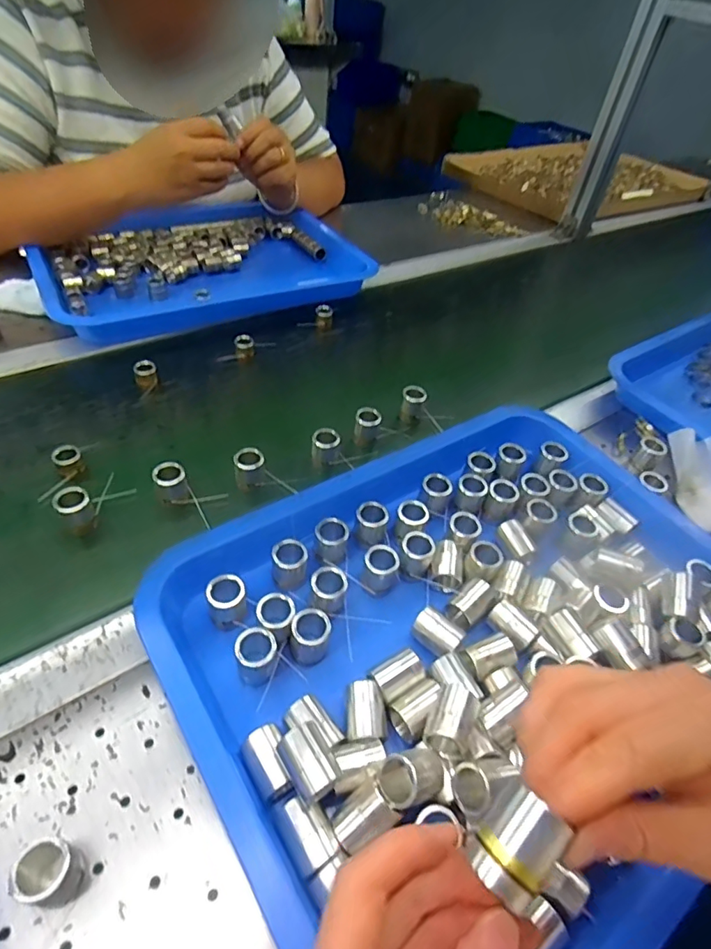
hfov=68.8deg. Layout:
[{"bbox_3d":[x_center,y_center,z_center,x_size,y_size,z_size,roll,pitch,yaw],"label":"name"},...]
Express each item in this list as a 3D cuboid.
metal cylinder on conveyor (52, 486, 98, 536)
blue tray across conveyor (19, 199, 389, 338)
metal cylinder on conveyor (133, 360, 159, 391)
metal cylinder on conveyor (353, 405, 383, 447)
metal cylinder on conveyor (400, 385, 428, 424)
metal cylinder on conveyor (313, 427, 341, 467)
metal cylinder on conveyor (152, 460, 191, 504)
[{"bbox_3d":[-0.201,0.028,0.375,0.022,0.033,0.020,-22,54,-27],"label":"metal cylinder on conveyor"},{"bbox_3d":[-0.198,-0.270,0.669,0.380,0.042,0.302,-19,52,-26],"label":"blue tray across conveyor"},{"bbox_3d":[-0.203,-0.095,0.503,0.021,0.024,0.017,-9,49,-18],"label":"metal cylinder on conveyor"},{"bbox_3d":[0.011,-0.043,0.474,0.022,0.034,0.019,9,46,-1],"label":"metal cylinder on conveyor"},{"bbox_3d":[0.056,-0.068,0.506,0.021,0.031,0.019,12,46,2],"label":"metal cylinder on conveyor"},{"bbox_3d":[-0.025,-0.022,0.449,0.022,0.031,0.018,2,46,-8],"label":"metal cylinder on conveyor"},{"bbox_3d":[-0.142,0.007,0.400,0.023,0.029,0.019,-13,50,-21],"label":"metal cylinder on conveyor"}]

